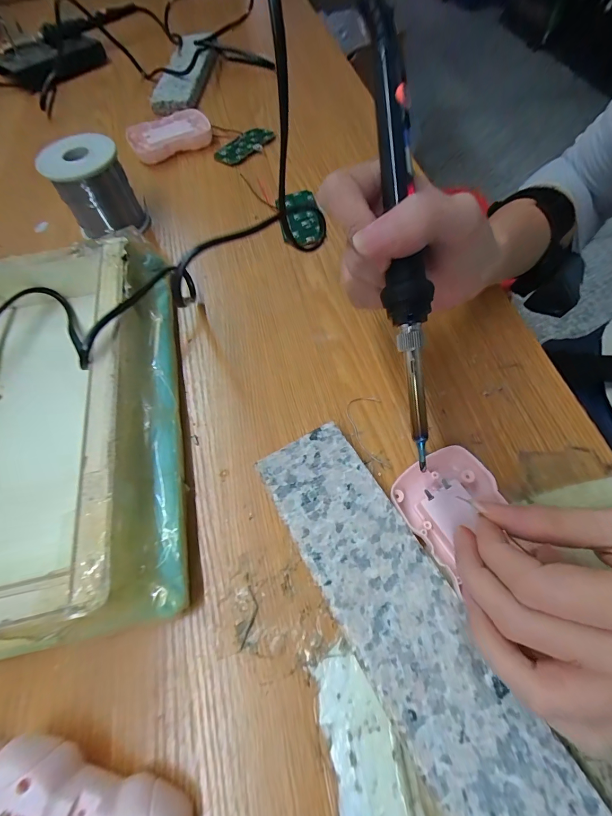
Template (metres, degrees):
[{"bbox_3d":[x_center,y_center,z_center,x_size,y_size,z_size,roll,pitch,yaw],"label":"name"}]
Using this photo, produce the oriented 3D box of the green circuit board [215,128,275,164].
[{"bbox_3d":[-0.069,-0.296,0.394,0.070,0.008,0.037,-36,67,-17],"label":"green circuit board"}]

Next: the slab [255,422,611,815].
[{"bbox_3d":[0.045,0.101,0.172,0.056,0.019,0.204,-27,65,-13],"label":"slab"}]

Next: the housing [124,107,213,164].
[{"bbox_3d":[-0.155,-0.309,0.397,0.089,0.021,0.053,-23,64,-11],"label":"housing"}]

